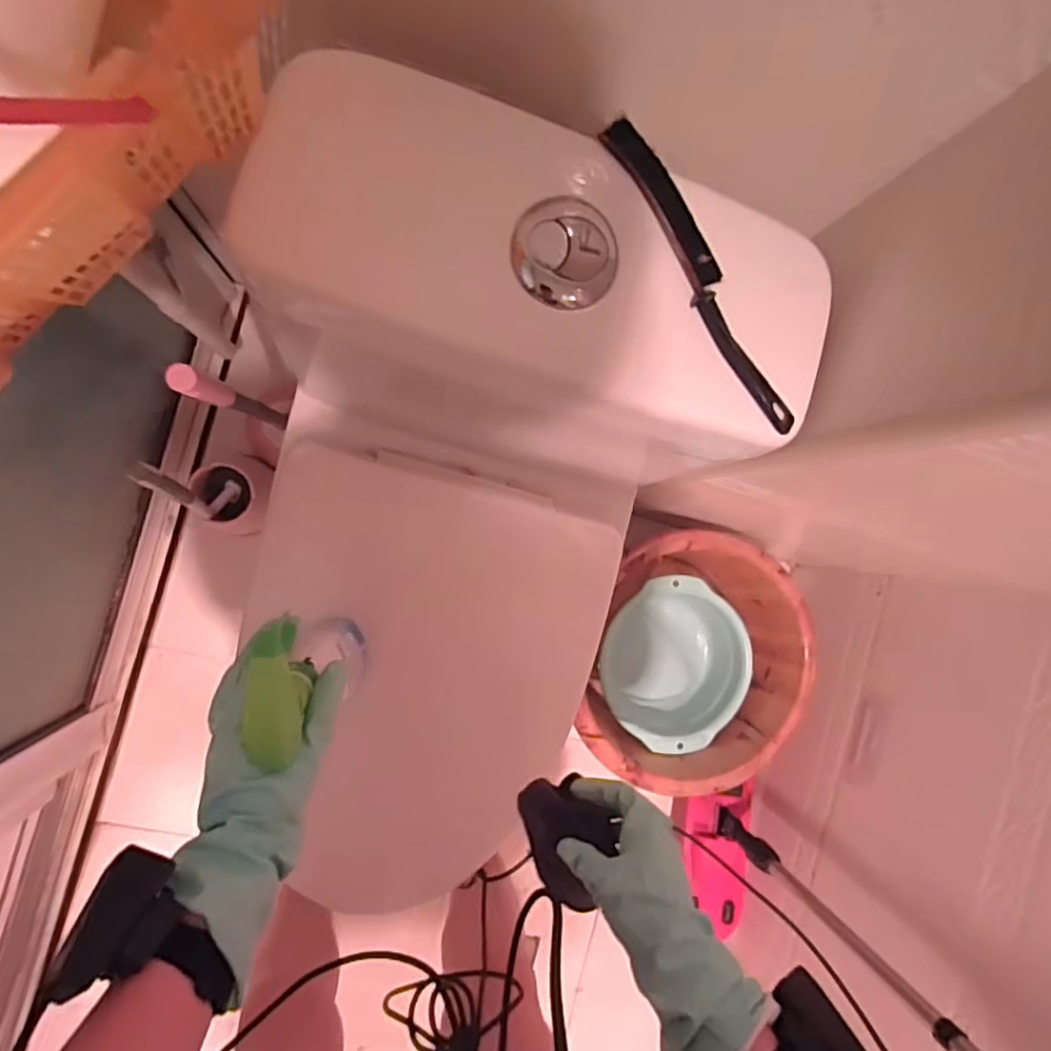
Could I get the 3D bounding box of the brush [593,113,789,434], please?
[{"bbox_3d":[0.116,-0.160,0.390,0.026,0.008,0.222,-32,96,-7],"label":"brush"}]

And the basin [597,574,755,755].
[{"bbox_3d":[0.252,0.231,1.075,0.247,0.149,0.291,-9,93,-9],"label":"basin"}]

